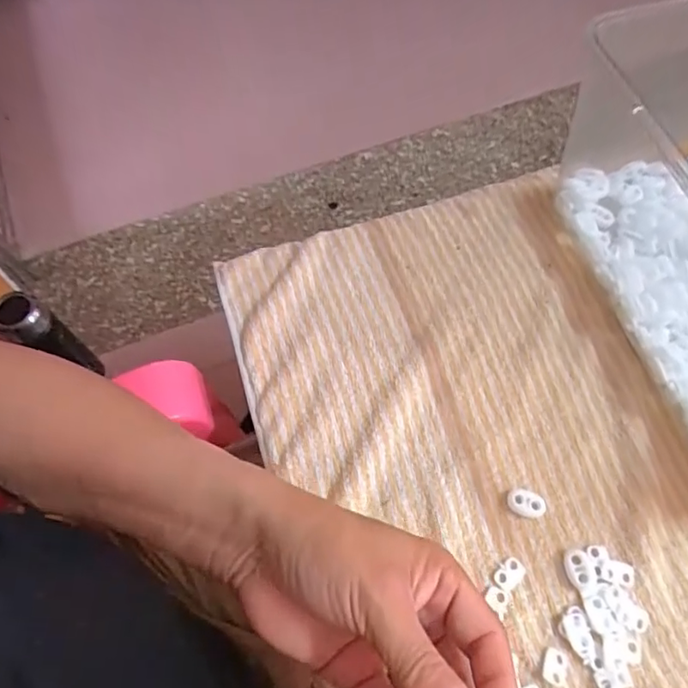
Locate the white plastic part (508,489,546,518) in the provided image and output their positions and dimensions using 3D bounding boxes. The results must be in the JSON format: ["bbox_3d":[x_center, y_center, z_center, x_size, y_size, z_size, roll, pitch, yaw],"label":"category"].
[{"bbox_3d":[0.112,0.098,0.340,0.023,0.007,0.015,8,65,4],"label":"white plastic part"}]

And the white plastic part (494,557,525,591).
[{"bbox_3d":[0.097,0.135,0.325,0.013,0.004,0.019,41,72,18],"label":"white plastic part"}]

